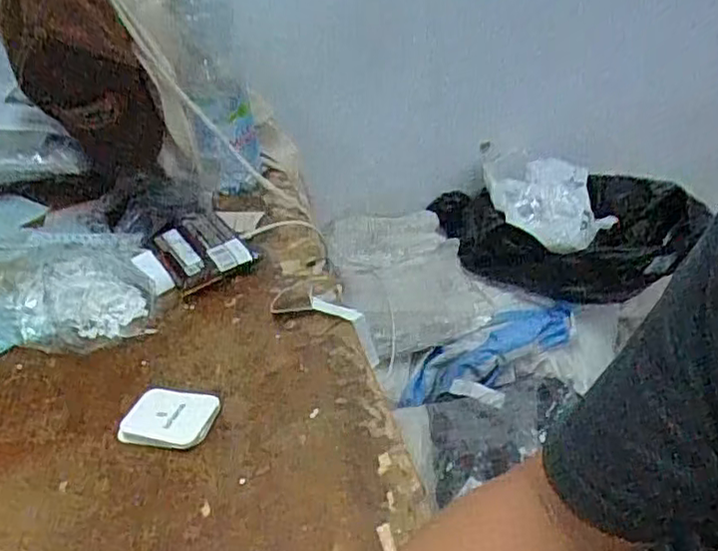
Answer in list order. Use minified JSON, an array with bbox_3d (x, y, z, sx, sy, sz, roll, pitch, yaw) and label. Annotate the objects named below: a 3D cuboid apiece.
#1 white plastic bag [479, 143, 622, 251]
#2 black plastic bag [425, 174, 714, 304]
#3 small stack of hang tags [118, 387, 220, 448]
[{"bbox_3d":[0.392,-0.182,1.356,0.221,0.124,0.312,-5,33,3],"label":"white plastic bag"},{"bbox_3d":[0.385,-0.120,1.305,0.557,0.167,0.368,6,35,20],"label":"black plastic bag"},{"bbox_3d":[-0.157,0.117,0.530,0.071,0.017,0.051,1,34,12],"label":"small stack of hang tags"}]

